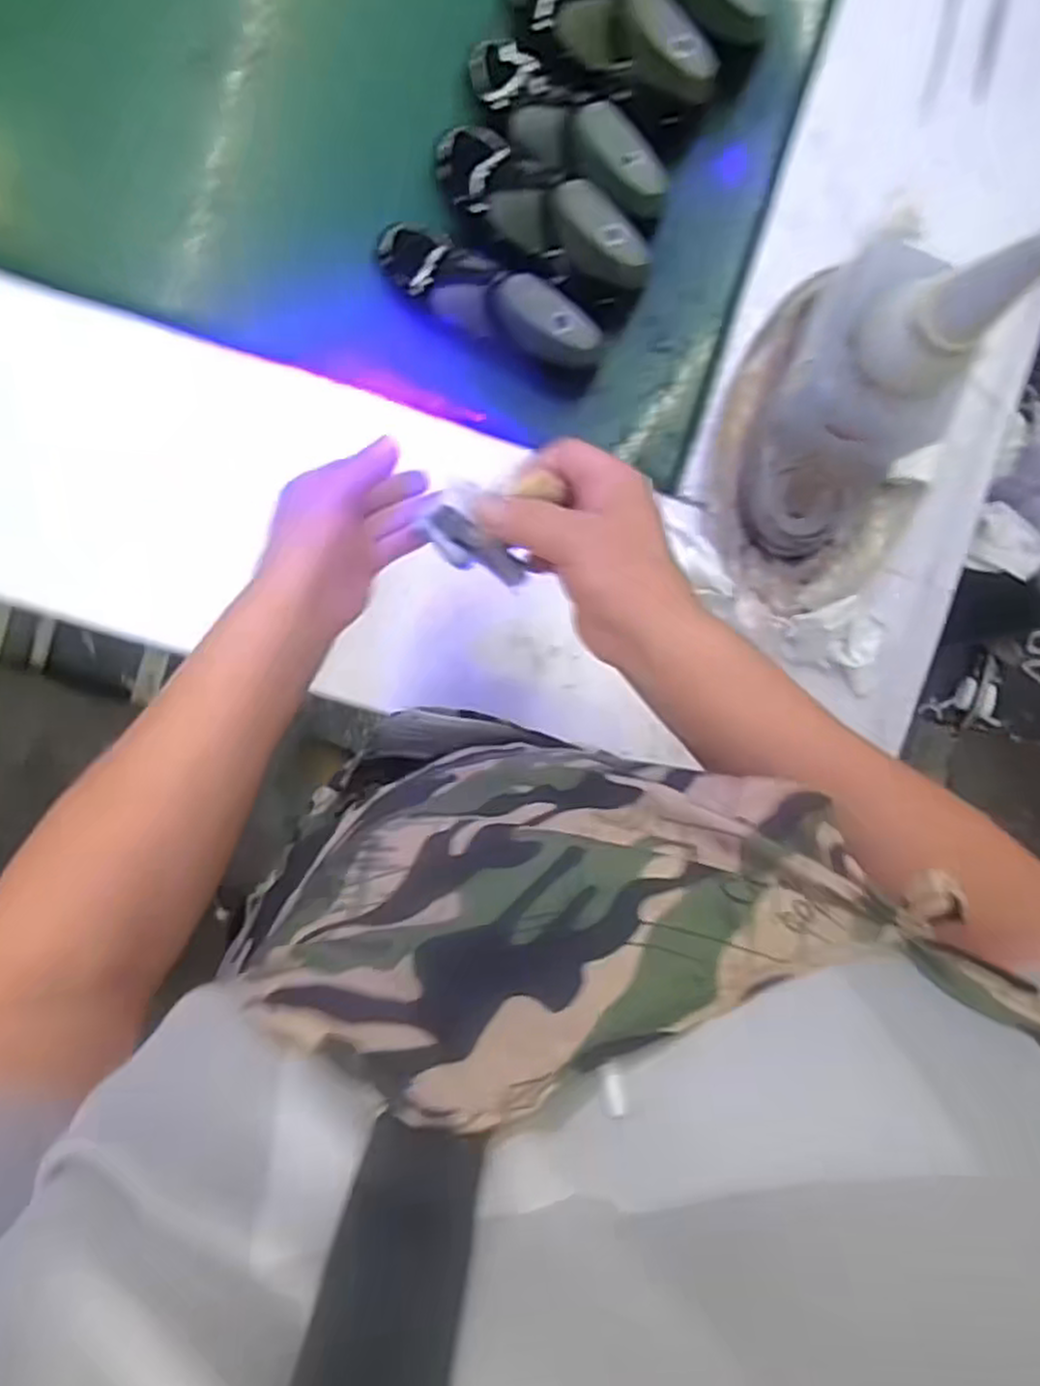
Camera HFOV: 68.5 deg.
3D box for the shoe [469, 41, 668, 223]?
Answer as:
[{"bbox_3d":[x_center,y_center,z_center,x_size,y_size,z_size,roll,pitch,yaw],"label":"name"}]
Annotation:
[{"bbox_3d":[0.031,-0.468,0.629,0.219,0.055,0.068,43,91,10],"label":"shoe"}]

